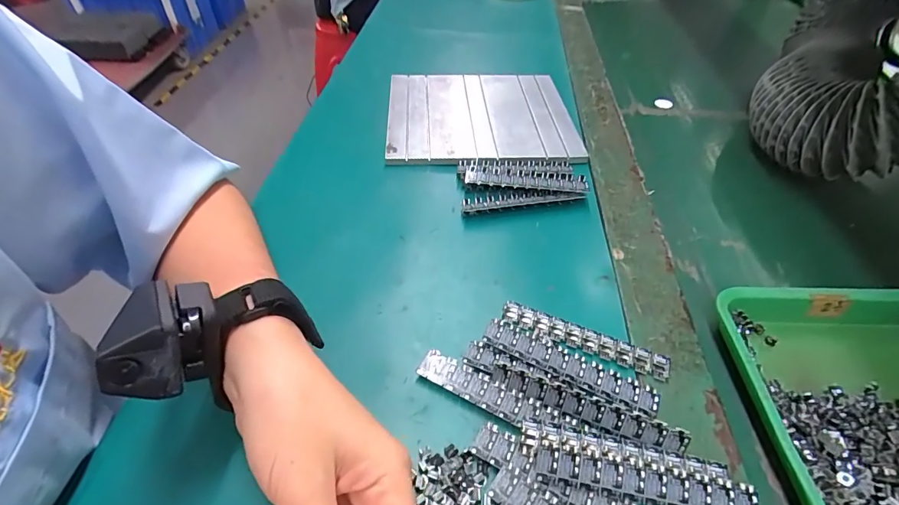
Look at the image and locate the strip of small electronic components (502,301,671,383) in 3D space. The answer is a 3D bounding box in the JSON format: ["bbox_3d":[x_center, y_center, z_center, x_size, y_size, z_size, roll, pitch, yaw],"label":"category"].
[{"bbox_3d":[0.088,0.057,0.284,0.108,0.004,0.019,19,49,15],"label":"strip of small electronic components"}]

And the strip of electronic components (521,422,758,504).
[{"bbox_3d":[0.096,0.112,0.223,0.115,0.011,0.029,9,47,6],"label":"strip of electronic components"}]

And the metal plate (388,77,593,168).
[{"bbox_3d":[0.030,-0.156,0.470,0.190,0.014,0.181,-2,47,-4],"label":"metal plate"}]

